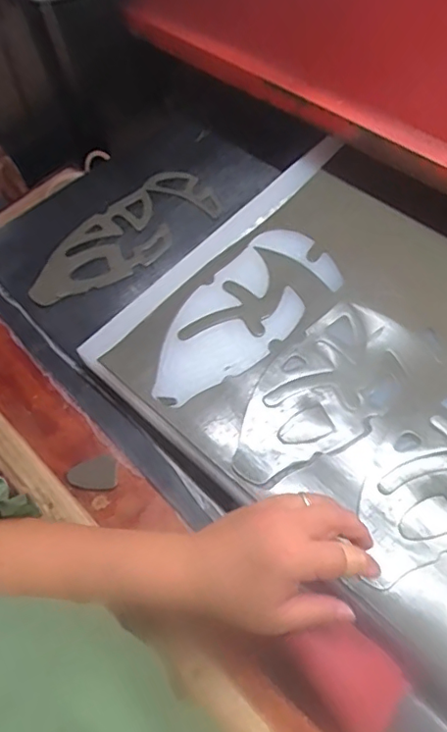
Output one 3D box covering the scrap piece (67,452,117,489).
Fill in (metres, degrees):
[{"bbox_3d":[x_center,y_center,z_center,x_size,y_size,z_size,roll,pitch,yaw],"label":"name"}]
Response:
[{"bbox_3d":[-0.124,0.101,0.521,0.046,0.006,0.034,-7,59,0],"label":"scrap piece"}]

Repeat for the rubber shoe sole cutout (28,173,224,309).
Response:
[{"bbox_3d":[-0.124,-0.155,0.667,0.248,0.010,0.106,-33,63,-12],"label":"rubber shoe sole cutout"}]

